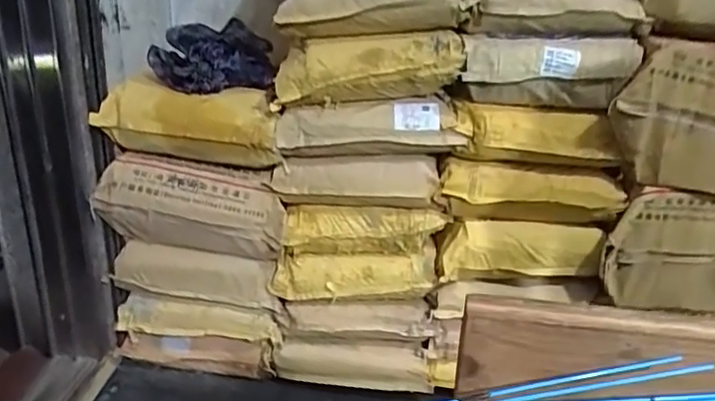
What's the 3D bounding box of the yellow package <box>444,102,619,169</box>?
[{"bbox_3d":[0.395,-0.147,1.293,0.369,0.118,0.084,4,23,0],"label":"yellow package"}]

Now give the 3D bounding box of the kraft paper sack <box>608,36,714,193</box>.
[{"bbox_3d":[0.789,-0.174,1.276,0.435,0.308,0.101,7,23,9],"label":"kraft paper sack"}]

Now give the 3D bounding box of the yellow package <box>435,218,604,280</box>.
[{"bbox_3d":[0.380,0.119,1.361,0.366,0.125,0.084,3,23,-1],"label":"yellow package"}]

